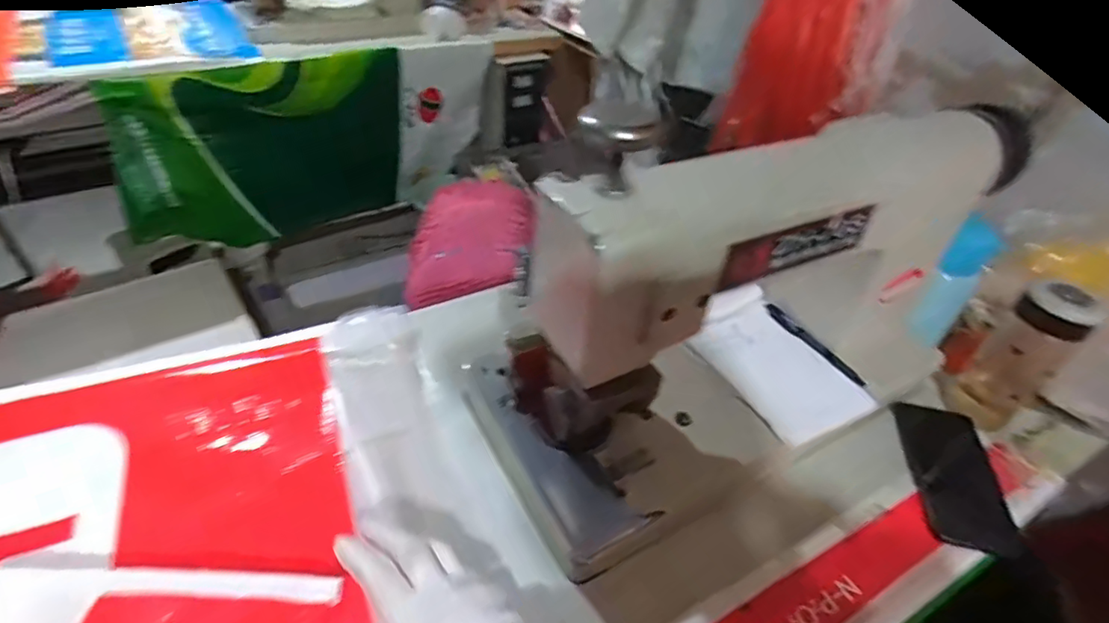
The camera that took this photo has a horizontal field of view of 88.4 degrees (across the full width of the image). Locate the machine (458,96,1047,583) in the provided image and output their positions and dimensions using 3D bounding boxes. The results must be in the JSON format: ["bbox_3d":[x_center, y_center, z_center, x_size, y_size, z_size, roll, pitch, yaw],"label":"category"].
[{"bbox_3d":[0.183,-0.011,0.558,0.491,0.308,0.216,-19,46,-25],"label":"machine"}]

